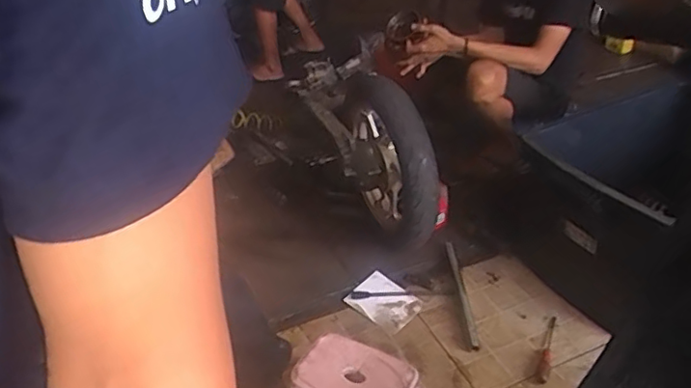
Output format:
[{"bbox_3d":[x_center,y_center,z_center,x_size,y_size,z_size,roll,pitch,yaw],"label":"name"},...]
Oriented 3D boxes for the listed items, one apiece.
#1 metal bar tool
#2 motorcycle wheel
[{"bbox_3d":[0.315,0.266,1.624,0.026,0.026,0.384,-3,34,0],"label":"metal bar tool"},{"bbox_3d":[0.089,-0.071,1.731,0.149,0.494,0.522,-16,35,-18],"label":"motorcycle wheel"}]

